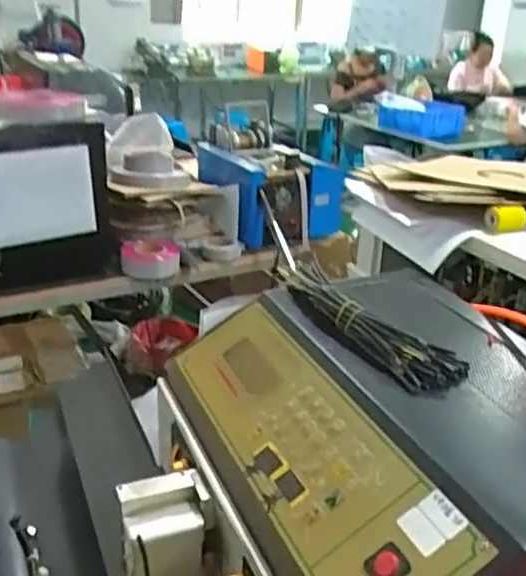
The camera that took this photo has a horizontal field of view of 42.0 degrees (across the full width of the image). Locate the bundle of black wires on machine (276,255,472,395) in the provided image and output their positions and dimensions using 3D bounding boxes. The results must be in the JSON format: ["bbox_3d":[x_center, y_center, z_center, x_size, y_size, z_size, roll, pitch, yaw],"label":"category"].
[{"bbox_3d":[0.103,0.027,0.729,0.053,0.032,0.266,-10,27,-26],"label":"bundle of black wires on machine"}]

